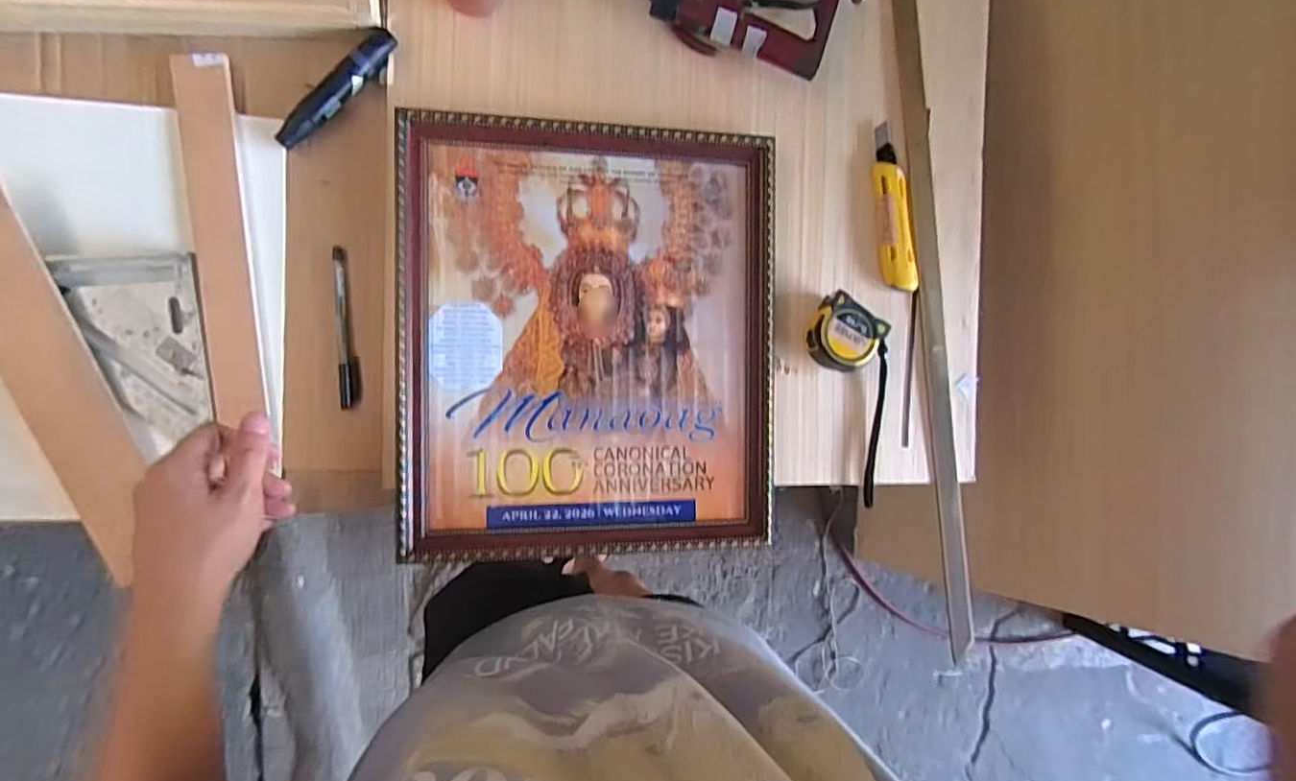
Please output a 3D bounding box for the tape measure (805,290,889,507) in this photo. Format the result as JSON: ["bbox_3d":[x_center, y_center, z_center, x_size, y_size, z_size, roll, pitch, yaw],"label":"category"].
[{"bbox_3d":[0.218,0.002,0.595,0.076,0.041,0.202,-24,96,-8],"label":"tape measure"}]

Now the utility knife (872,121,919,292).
[{"bbox_3d":[0.250,-0.186,0.612,0.039,0.020,0.168,-8,93,-9],"label":"utility knife"}]

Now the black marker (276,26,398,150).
[{"bbox_3d":[-0.268,-0.260,0.519,0.022,0.021,0.130,43,85,-8],"label":"black marker"}]

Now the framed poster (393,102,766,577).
[{"bbox_3d":[-0.050,-0.044,0.561,0.336,0.027,0.391,0,92,-10],"label":"framed poster"}]

